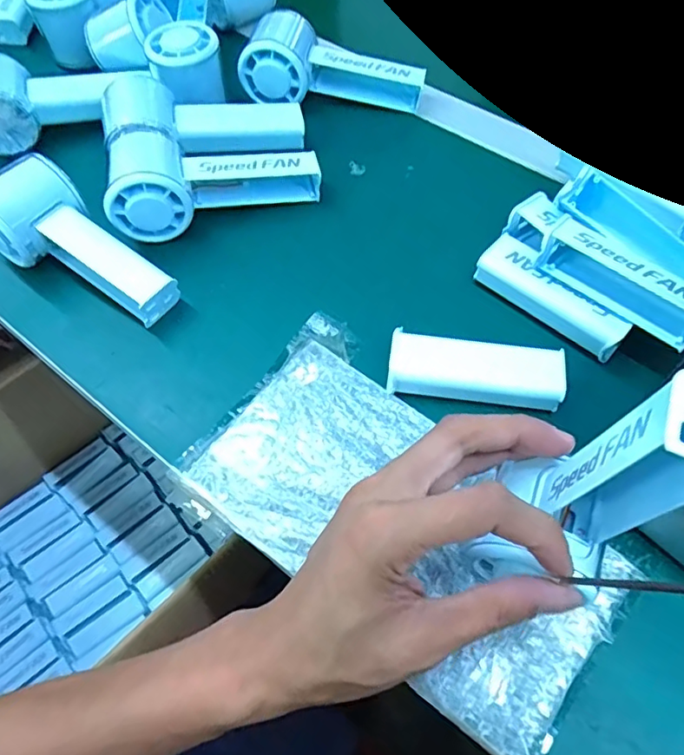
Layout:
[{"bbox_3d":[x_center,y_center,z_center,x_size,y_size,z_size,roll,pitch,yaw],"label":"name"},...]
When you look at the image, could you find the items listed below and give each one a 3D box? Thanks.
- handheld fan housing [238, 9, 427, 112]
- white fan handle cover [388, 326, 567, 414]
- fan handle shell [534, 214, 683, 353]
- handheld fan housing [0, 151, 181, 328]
[{"bbox_3d":[-0.008,-0.265,0.484,0.152,0.047,0.073,8,60,-8],"label":"handheld fan housing"},{"bbox_3d":[0.079,-0.003,0.333,0.100,0.030,0.030,6,61,5],"label":"white fan handle cover"},{"bbox_3d":[0.167,-0.057,0.337,0.099,0.031,0.030,36,67,20],"label":"fan handle shell"},{"bbox_3d":[-0.182,-0.084,0.381,0.140,0.056,0.066,40,69,21],"label":"handheld fan housing"}]

